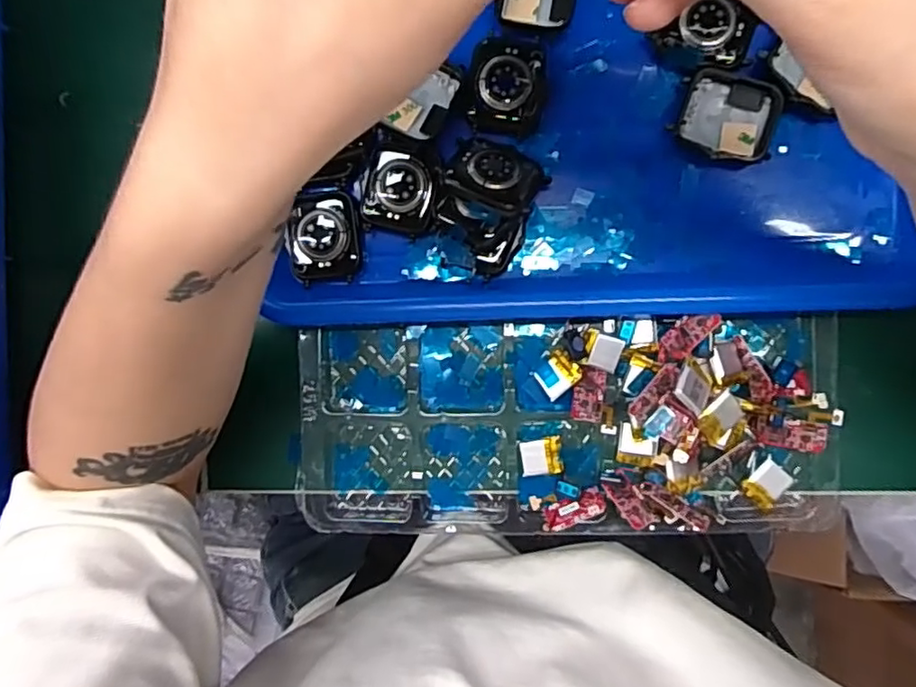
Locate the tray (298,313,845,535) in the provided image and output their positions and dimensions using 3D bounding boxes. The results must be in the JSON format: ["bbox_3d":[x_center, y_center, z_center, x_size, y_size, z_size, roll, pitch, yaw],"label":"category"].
[{"bbox_3d":[0.050,0.042,0.302,0.260,0.035,0.103,-1,90,5],"label":"tray"}]

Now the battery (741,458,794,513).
[{"bbox_3d":[0.153,0.070,0.302,0.018,0.004,0.021,36,92,4],"label":"battery"}]

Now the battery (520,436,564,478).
[{"bbox_3d":[0.043,0.058,0.312,0.021,0.004,0.019,-6,89,5],"label":"battery"}]

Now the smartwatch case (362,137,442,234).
[{"bbox_3d":[-0.026,-0.075,0.292,0.036,0.008,0.041,14,91,5],"label":"smartwatch case"}]

